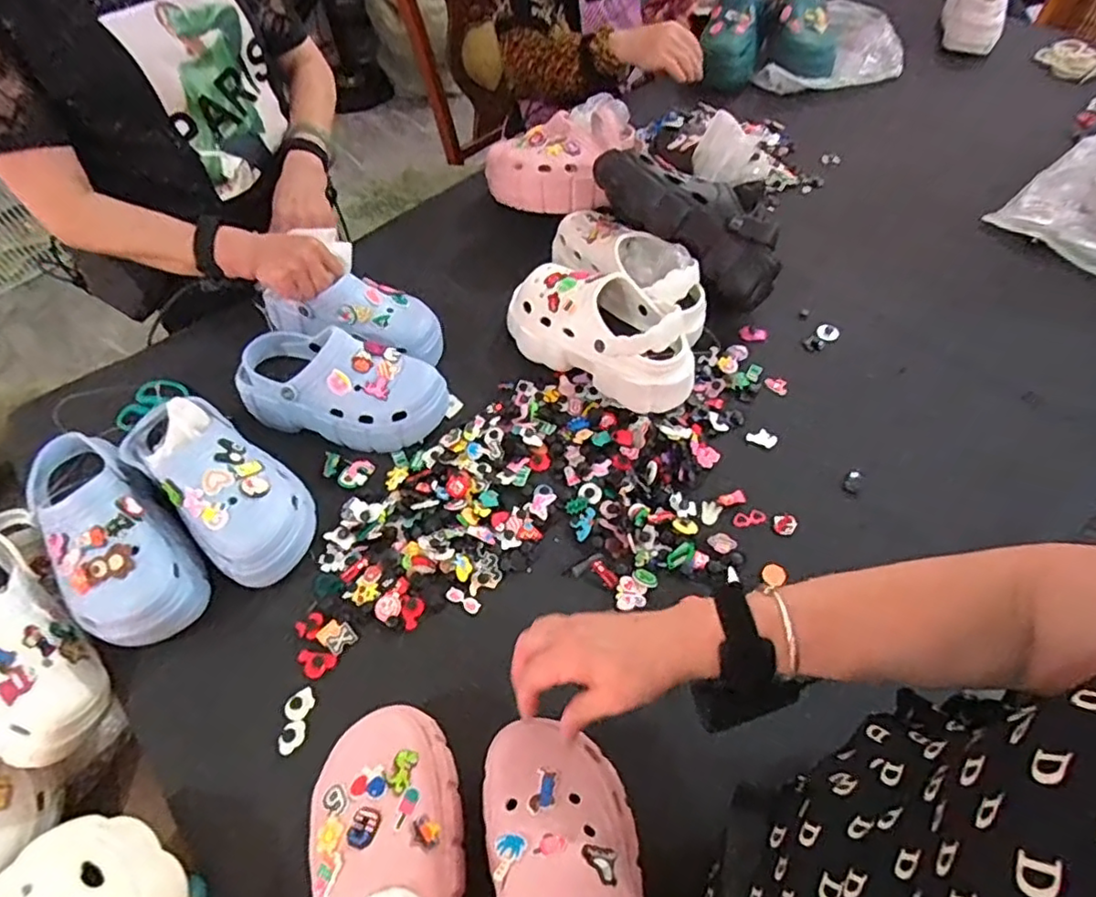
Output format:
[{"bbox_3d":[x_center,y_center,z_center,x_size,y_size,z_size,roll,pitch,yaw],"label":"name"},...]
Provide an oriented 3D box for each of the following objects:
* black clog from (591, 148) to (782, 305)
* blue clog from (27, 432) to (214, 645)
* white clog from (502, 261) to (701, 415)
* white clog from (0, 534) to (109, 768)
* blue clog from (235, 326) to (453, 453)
[{"bbox_3d":[0.188,-0.302,0.812,0.278,0.102,0.105,36,62,1],"label":"black clog"},{"bbox_3d":[-0.439,0.082,0.616,0.105,0.082,0.245,-33,60,-19],"label":"blue clog"},{"bbox_3d":[0.065,-0.148,0.766,0.265,0.105,0.115,31,62,22],"label":"white clog"},{"bbox_3d":[-0.521,0.175,0.563,0.112,0.078,0.249,-40,81,-22],"label":"white clog"},{"bbox_3d":[-0.249,-0.077,0.732,0.232,0.100,0.104,13,57,12],"label":"blue clog"}]

